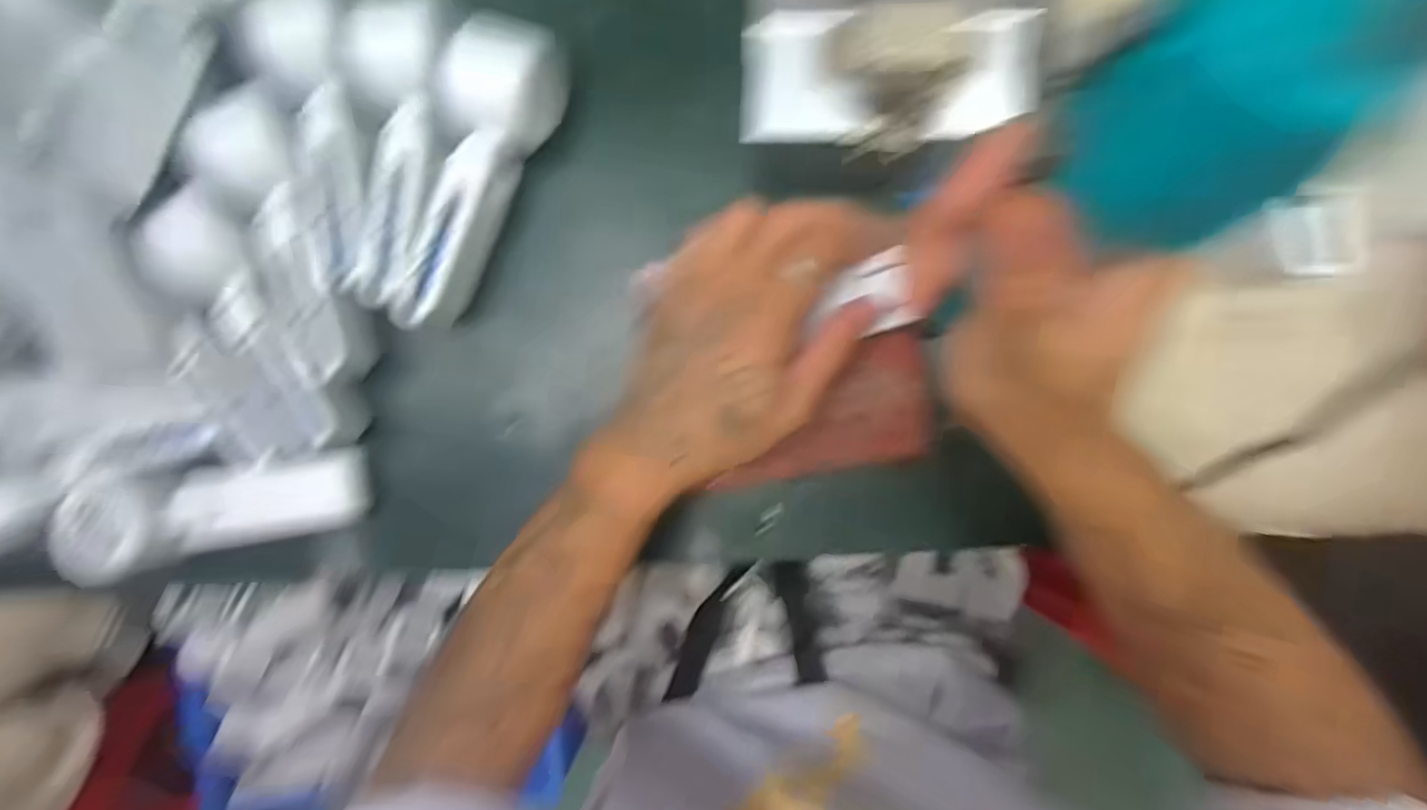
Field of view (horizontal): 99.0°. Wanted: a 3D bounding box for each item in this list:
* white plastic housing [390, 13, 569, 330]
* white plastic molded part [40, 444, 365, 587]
[{"bbox_3d":[-0.140,-0.129,0.347,0.051,0.048,0.172,25,93,4],"label":"white plastic housing"},{"bbox_3d":[-0.305,0.064,0.370,0.176,0.034,0.055,-12,90,-7],"label":"white plastic molded part"}]

